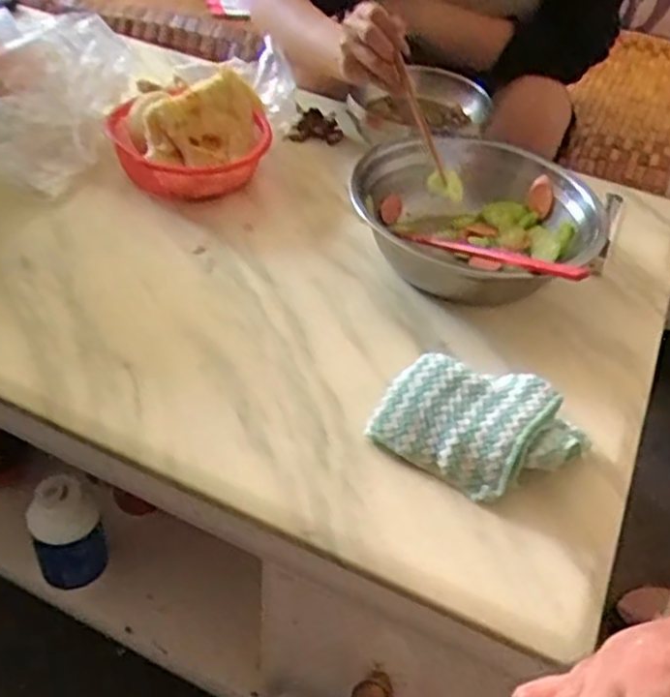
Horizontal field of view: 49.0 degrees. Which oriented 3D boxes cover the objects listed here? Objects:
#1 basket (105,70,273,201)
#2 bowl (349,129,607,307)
[{"bbox_3d":[-0.156,-0.245,0.808,0.174,0.077,0.174,4,44,-4],"label":"basket"},{"bbox_3d":[0.135,-0.127,0.747,0.227,0.084,0.233,4,43,-4],"label":"bowl"}]

